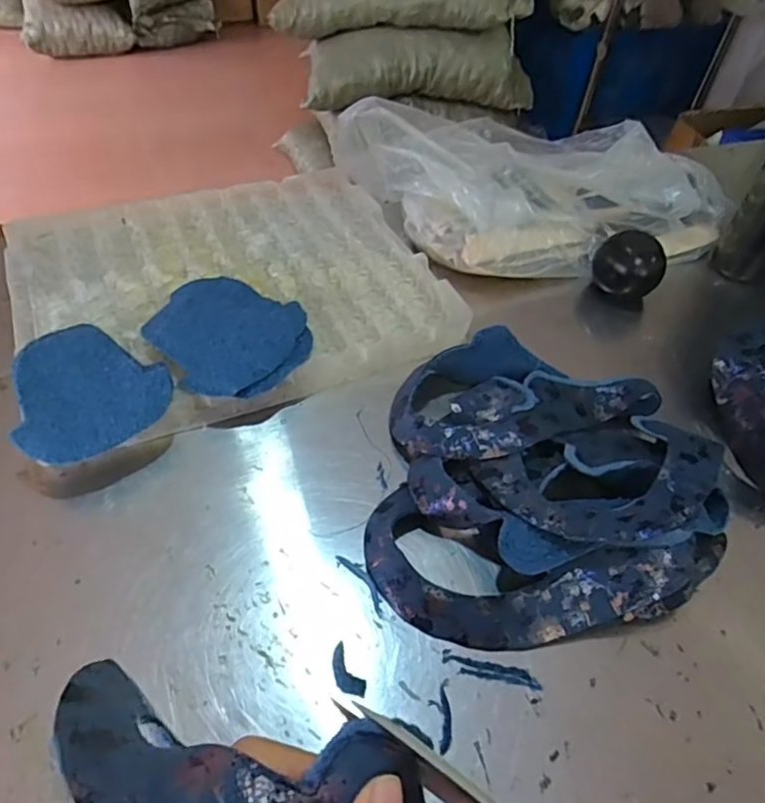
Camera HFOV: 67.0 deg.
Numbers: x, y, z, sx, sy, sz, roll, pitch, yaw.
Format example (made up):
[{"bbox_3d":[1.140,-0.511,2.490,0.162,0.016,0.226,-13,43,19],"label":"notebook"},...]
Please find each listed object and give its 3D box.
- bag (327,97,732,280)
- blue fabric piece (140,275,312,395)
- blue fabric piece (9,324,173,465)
[{"bbox_3d":[0.213,-0.307,0.785,0.492,0.107,0.298,-14,51,-17],"label":"bag"},{"bbox_3d":[-0.156,-0.072,0.581,0.170,0.015,0.144,32,51,24],"label":"blue fabric piece"},{"bbox_3d":[-0.260,-0.020,0.521,0.121,0.014,0.165,-16,51,-19],"label":"blue fabric piece"}]

